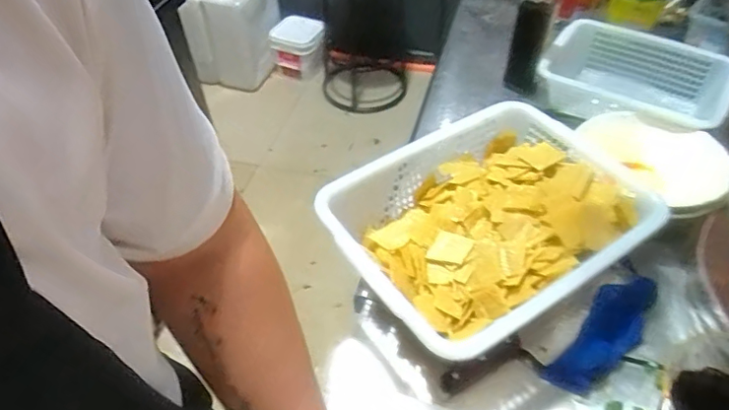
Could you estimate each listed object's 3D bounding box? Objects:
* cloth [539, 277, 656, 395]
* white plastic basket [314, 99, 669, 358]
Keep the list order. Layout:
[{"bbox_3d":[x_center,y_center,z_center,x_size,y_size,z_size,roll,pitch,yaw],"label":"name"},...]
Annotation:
[{"bbox_3d":[0.305,0.153,0.682,0.070,0.036,0.203,32,56,28],"label":"cloth"},{"bbox_3d":[0.164,0.028,0.733,0.389,0.105,0.291,-26,52,-21],"label":"white plastic basket"}]

